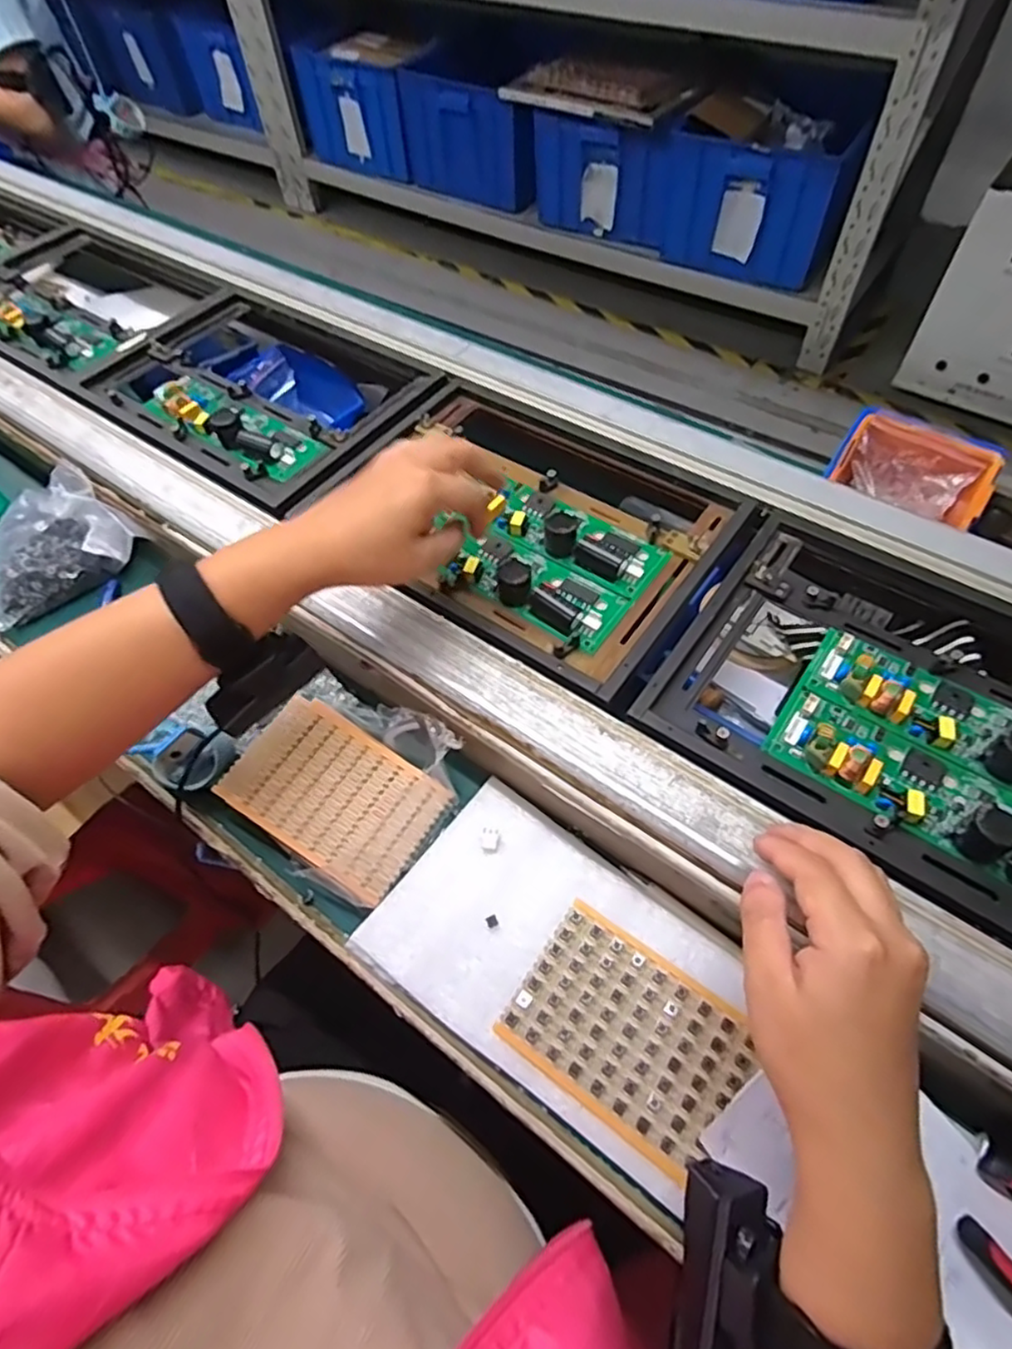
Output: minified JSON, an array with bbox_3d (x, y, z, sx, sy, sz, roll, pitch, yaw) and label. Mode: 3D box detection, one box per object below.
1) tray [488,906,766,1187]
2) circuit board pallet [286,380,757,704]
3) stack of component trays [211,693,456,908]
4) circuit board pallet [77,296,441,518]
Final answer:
[{"bbox_3d":[0.065,0.192,0.356,0.117,0.009,0.084,31,63,20],"label":"tray"},{"bbox_3d":[0.014,-0.130,0.518,0.299,0.031,0.232,30,63,19],"label":"circuit board pallet"},{"bbox_3d":[-0.113,0.078,0.438,0.136,0.012,0.088,29,62,19],"label":"stack of component trays"},{"bbox_3d":[-0.233,-0.283,0.620,0.297,0.020,0.219,31,63,19],"label":"circuit board pallet"}]

